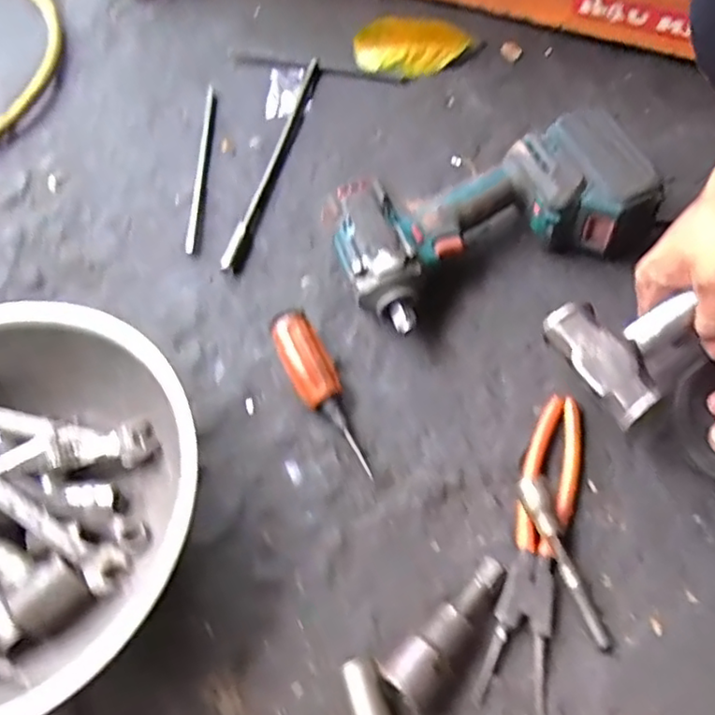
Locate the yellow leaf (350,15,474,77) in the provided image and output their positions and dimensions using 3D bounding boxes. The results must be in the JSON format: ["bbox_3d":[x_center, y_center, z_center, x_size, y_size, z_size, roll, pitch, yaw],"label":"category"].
[{"bbox_3d":[0.061,-0.340,0.726,0.124,0.056,0.013,-5,20,-6],"label":"yellow leaf"}]

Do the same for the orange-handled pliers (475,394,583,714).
[{"bbox_3d":[0.125,0.123,0.457,0.040,0.015,0.212,13,60,10],"label":"orange-handled pliers"}]

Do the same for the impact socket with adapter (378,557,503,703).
[{"bbox_3d":[0.060,0.174,0.423,0.101,0.027,0.033,-37,65,-18],"label":"impact socket with adapter"}]

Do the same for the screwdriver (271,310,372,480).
[{"bbox_3d":[-0.030,0.027,0.512,0.037,0.031,0.137,-18,72,-14],"label":"screwdriver"}]

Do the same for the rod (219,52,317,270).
[{"bbox_3d":[-0.086,-0.203,0.663,0.015,0.015,0.296,11,60,9],"label":"rod"}]

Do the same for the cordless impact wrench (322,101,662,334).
[{"bbox_3d":[0.109,-0.117,0.563,0.257,0.081,0.132,-21,61,-10],"label":"cordless impact wrench"}]

